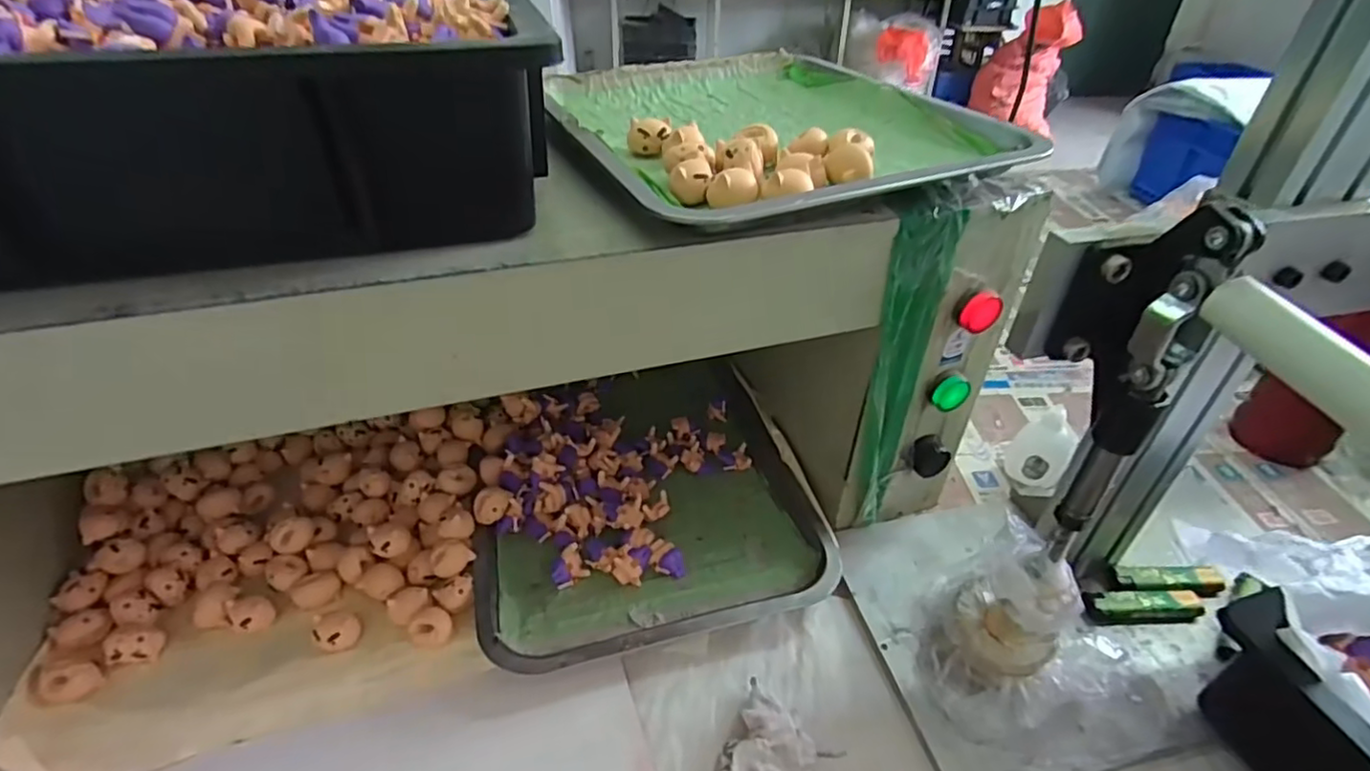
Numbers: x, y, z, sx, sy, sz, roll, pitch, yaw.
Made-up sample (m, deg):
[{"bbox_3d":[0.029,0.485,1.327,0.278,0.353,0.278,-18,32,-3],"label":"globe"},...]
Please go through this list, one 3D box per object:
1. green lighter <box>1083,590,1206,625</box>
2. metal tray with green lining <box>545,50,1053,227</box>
[{"bbox_3d":[0.332,0.160,0.461,0.077,0.015,0.021,1,35,1],"label":"green lighter"},{"bbox_3d":[0.047,-0.185,0.445,0.248,0.031,0.299,-14,40,-18],"label":"metal tray with green lining"}]

